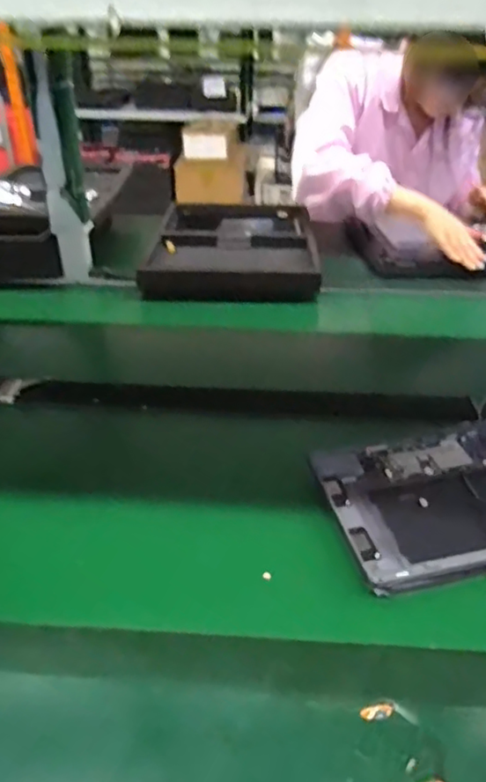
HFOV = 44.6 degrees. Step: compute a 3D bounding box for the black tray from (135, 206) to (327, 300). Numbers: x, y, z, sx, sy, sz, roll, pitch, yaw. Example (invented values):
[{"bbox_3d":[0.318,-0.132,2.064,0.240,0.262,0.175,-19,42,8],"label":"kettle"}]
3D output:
[{"bbox_3d":[-0.016,-0.274,1.138,0.295,0.066,0.434,3,35,0],"label":"black tray"}]

